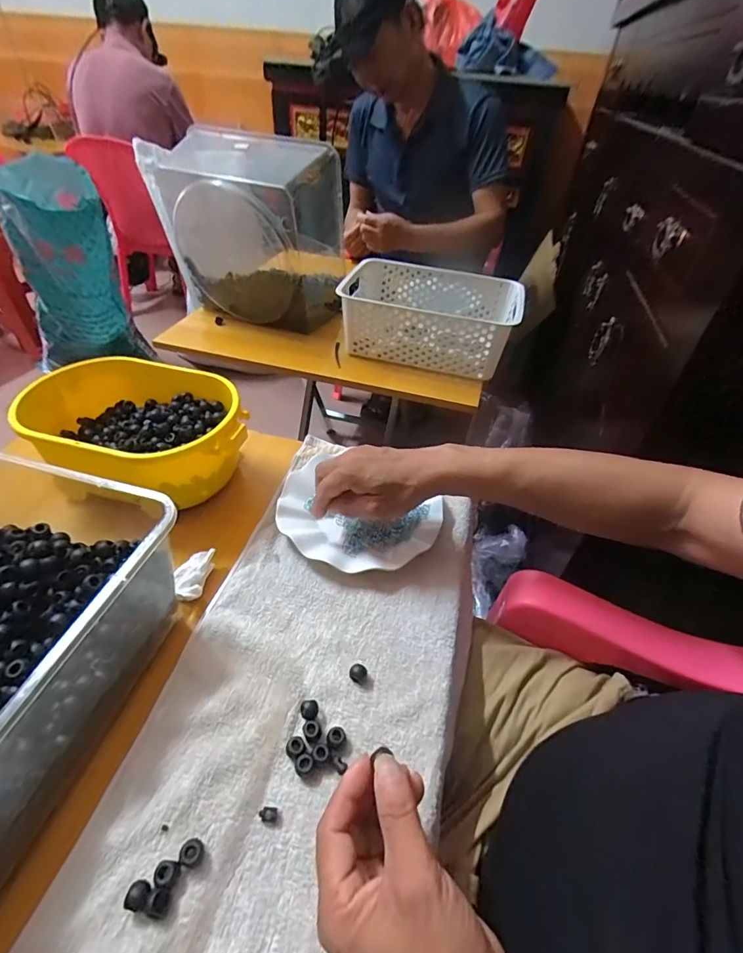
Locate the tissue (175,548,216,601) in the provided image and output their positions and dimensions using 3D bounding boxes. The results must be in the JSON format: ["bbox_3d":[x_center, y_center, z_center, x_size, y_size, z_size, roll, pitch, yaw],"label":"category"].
[{"bbox_3d":[-0.175,0.097,0.435,0.028,0.019,0.058,4,43,0],"label":"tissue"}]

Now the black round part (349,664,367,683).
[{"bbox_3d":[-0.012,0.170,0.384,0.014,0.012,0.011,5,43,1],"label":"black round part"}]

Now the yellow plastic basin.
[{"bbox_3d":[-0.270,-0.055,0.512,0.244,0.080,0.177,17,44,14],"label":"yellow plastic basin"}]

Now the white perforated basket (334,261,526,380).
[{"bbox_3d":[0.106,-0.295,0.820,0.311,0.108,0.226,14,44,11],"label":"white perforated basket"}]

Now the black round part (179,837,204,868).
[{"bbox_3d":[-0.119,0.248,0.293,0.014,0.010,0.015,2,43,-2],"label":"black round part"}]

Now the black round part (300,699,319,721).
[{"bbox_3d":[-0.050,0.190,0.360,0.015,0.007,0.016,2,43,-2],"label":"black round part"}]

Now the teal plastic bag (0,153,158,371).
[{"bbox_3d":[-0.886,-0.557,1.301,0.292,0.569,0.281,-25,50,-28],"label":"teal plastic bag"}]

